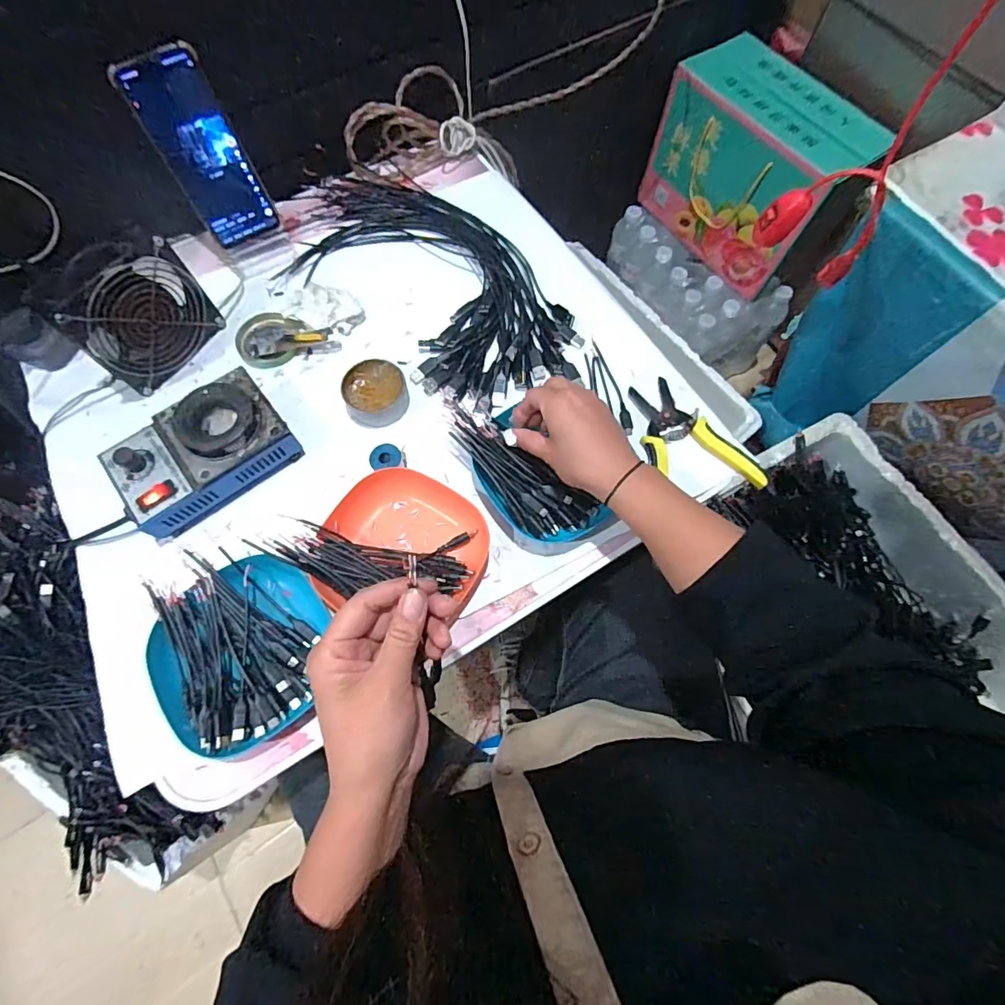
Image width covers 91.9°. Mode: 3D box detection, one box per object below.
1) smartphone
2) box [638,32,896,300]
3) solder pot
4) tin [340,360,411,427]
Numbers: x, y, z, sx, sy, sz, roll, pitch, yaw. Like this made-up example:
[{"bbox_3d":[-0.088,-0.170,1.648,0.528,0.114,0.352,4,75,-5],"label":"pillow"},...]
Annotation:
[{"bbox_3d":[-0.308,-0.361,0.506,0.072,0.163,0.009,-30,48,-11],"label":"smartphone"},{"bbox_3d":[0.439,-0.582,0.854,0.170,0.235,0.325,-34,75,-12],"label":"box"},{"bbox_3d":[-0.281,-0.047,0.455,0.152,0.060,0.098,-38,76,-13],"label":"solder pot"},{"bbox_3d":[-0.129,-0.112,0.496,0.062,0.030,0.058,0,71,-1],"label":"tin"}]

